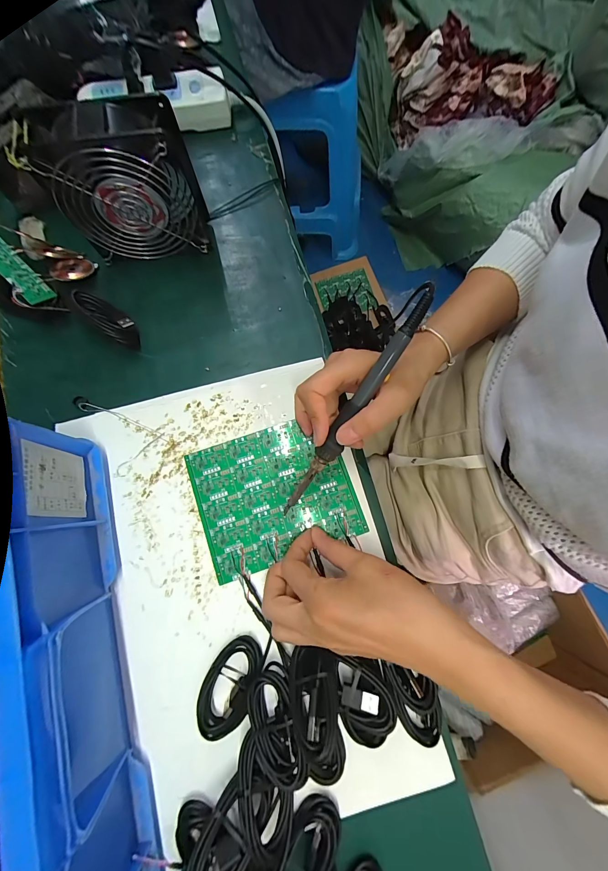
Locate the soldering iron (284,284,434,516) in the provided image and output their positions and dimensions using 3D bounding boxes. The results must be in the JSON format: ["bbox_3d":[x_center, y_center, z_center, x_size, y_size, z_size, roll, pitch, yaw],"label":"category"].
[{"bbox_3d":[0.039,-0.016,0.260,0.016,0.020,0.217,34,106,6],"label":"soldering iron"}]

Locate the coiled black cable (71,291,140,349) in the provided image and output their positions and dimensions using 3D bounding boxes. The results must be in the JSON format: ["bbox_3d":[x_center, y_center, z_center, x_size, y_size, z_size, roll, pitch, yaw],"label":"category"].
[{"bbox_3d":[-0.200,-0.120,0.322,0.087,0.027,0.027,42,81,7],"label":"coiled black cable"}]

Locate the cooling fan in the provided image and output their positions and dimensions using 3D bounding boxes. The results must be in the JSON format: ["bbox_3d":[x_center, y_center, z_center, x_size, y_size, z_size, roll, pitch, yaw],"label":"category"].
[{"bbox_3d":[-0.160,-0.223,0.295,0.117,0.124,0.044,-10,79,-3],"label":"cooling fan"}]

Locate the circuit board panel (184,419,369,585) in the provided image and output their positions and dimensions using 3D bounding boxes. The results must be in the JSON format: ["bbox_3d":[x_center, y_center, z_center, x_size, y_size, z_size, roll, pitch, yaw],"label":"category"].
[{"bbox_3d":[-0.029,0.054,0.303,0.143,0.004,0.121,-18,79,-5],"label":"circuit board panel"}]

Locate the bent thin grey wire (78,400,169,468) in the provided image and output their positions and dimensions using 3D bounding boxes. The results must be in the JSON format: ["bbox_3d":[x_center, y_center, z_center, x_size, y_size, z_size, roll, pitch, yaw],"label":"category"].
[{"bbox_3d":[-0.178,-0.015,0.313,0.095,0.007,0.010,20,79,3],"label":"bent thin grey wire"}]

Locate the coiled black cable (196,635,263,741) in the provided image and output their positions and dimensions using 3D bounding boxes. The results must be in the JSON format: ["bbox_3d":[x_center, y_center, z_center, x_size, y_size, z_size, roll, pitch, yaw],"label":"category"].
[{"bbox_3d":[-0.063,0.208,0.263,0.041,0.020,0.074,16,79,2],"label":"coiled black cable"}]

